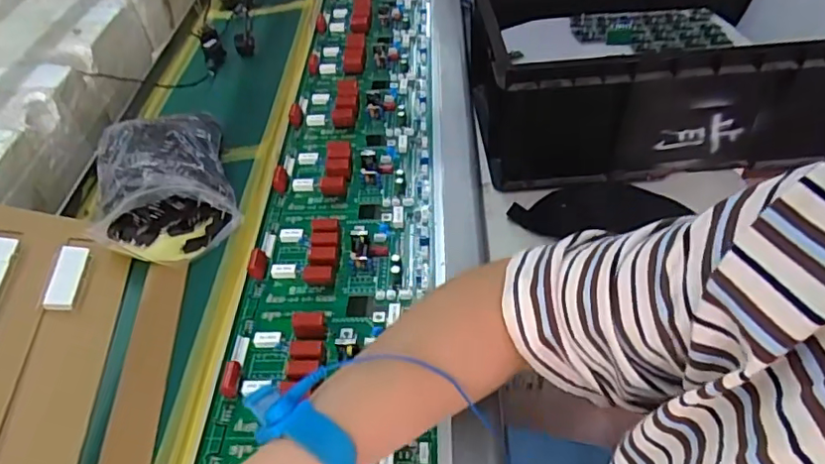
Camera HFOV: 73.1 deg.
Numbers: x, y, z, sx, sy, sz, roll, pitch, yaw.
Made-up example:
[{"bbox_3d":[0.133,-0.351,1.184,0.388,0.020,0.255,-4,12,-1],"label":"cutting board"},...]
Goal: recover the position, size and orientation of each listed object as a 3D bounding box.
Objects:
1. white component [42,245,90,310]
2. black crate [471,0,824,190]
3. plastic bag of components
[{"bbox_3d":[-0.317,0.041,0.511,0.026,0.007,0.067,9,48,-22],"label":"white component"},{"bbox_3d":[0.413,-0.302,0.965,0.601,0.230,0.385,-5,45,1],"label":"black crate"},{"bbox_3d":[-0.255,-0.049,0.572,0.128,0.070,0.183,-19,46,-12],"label":"plastic bag of components"}]

